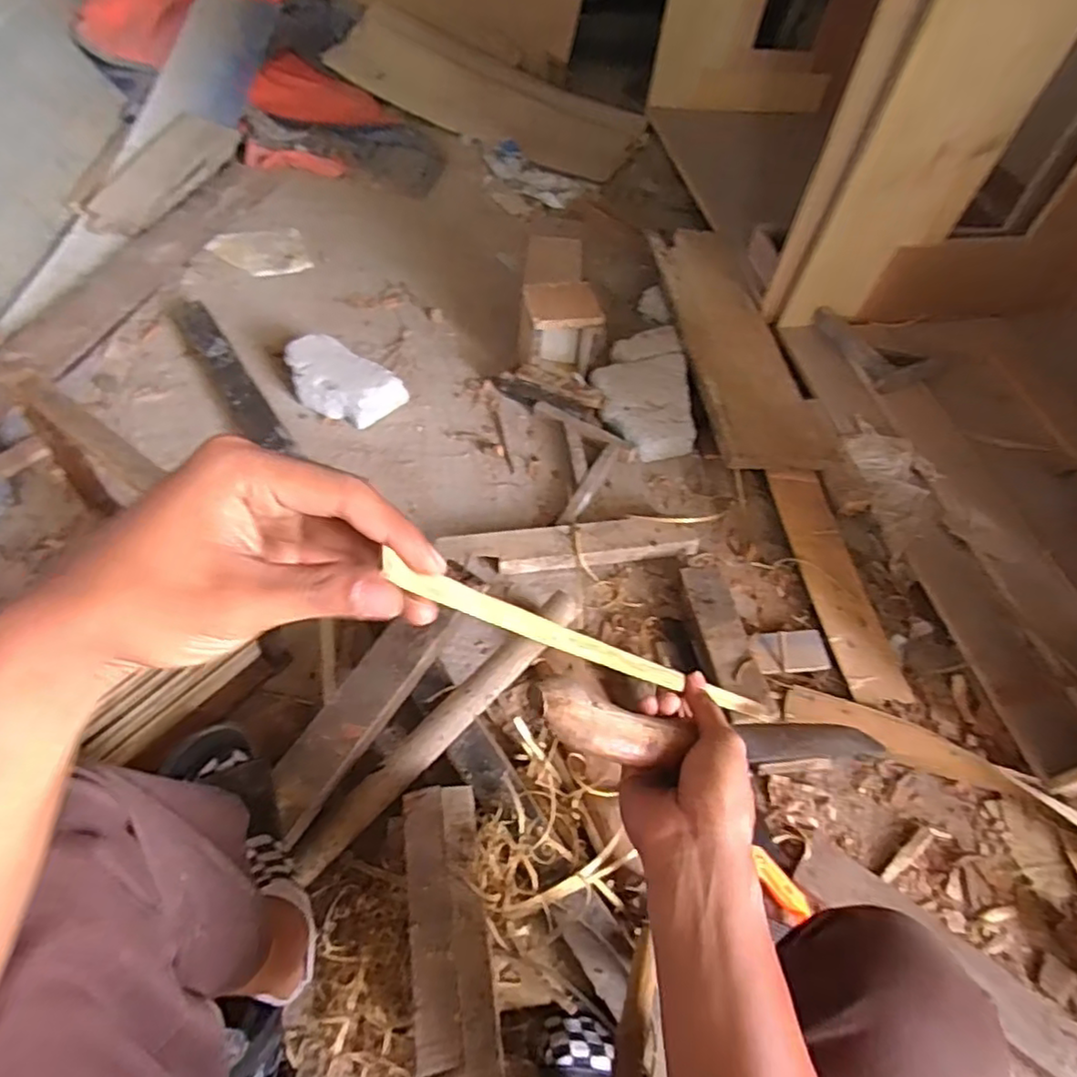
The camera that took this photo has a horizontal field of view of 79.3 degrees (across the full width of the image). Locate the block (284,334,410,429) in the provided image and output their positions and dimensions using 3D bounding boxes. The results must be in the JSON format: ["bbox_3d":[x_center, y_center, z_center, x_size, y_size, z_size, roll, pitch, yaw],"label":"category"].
[{"bbox_3d":[-0.358,-0.283,1.161,0.219,0.080,0.105,20,55,9],"label":"block"}]

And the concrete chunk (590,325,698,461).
[{"bbox_3d":[0.187,-0.274,1.208,0.172,0.071,0.292,0,55,-4],"label":"concrete chunk"}]

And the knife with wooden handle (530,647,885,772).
[{"bbox_3d":[0.144,0.140,0.481,0.351,0.030,0.071,18,47,-33],"label":"knife with wooden handle"}]

